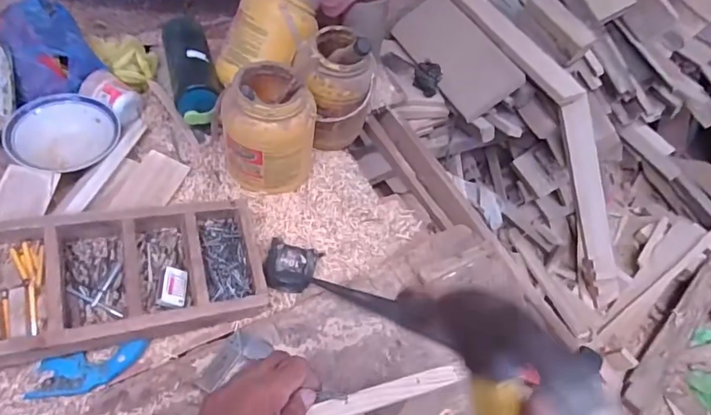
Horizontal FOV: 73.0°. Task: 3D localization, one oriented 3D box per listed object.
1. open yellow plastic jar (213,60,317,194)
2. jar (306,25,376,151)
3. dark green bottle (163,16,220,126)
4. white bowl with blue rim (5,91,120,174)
[{"bbox_3d":[-0.149,-0.139,0.845,0.152,0.194,0.144,0,50,-5],"label":"open yellow plastic jar"},{"bbox_3d":[-0.026,-0.222,0.920,0.116,0.205,0.137,8,49,2],"label":"jar"},{"bbox_3d":[-0.322,-0.265,0.945,0.083,0.086,0.258,-13,52,-15],"label":"dark green bottle"},{"bbox_3d":[-0.489,-0.125,0.808,0.163,0.041,0.138,-34,91,-31],"label":"white bowl with blue rim"}]

